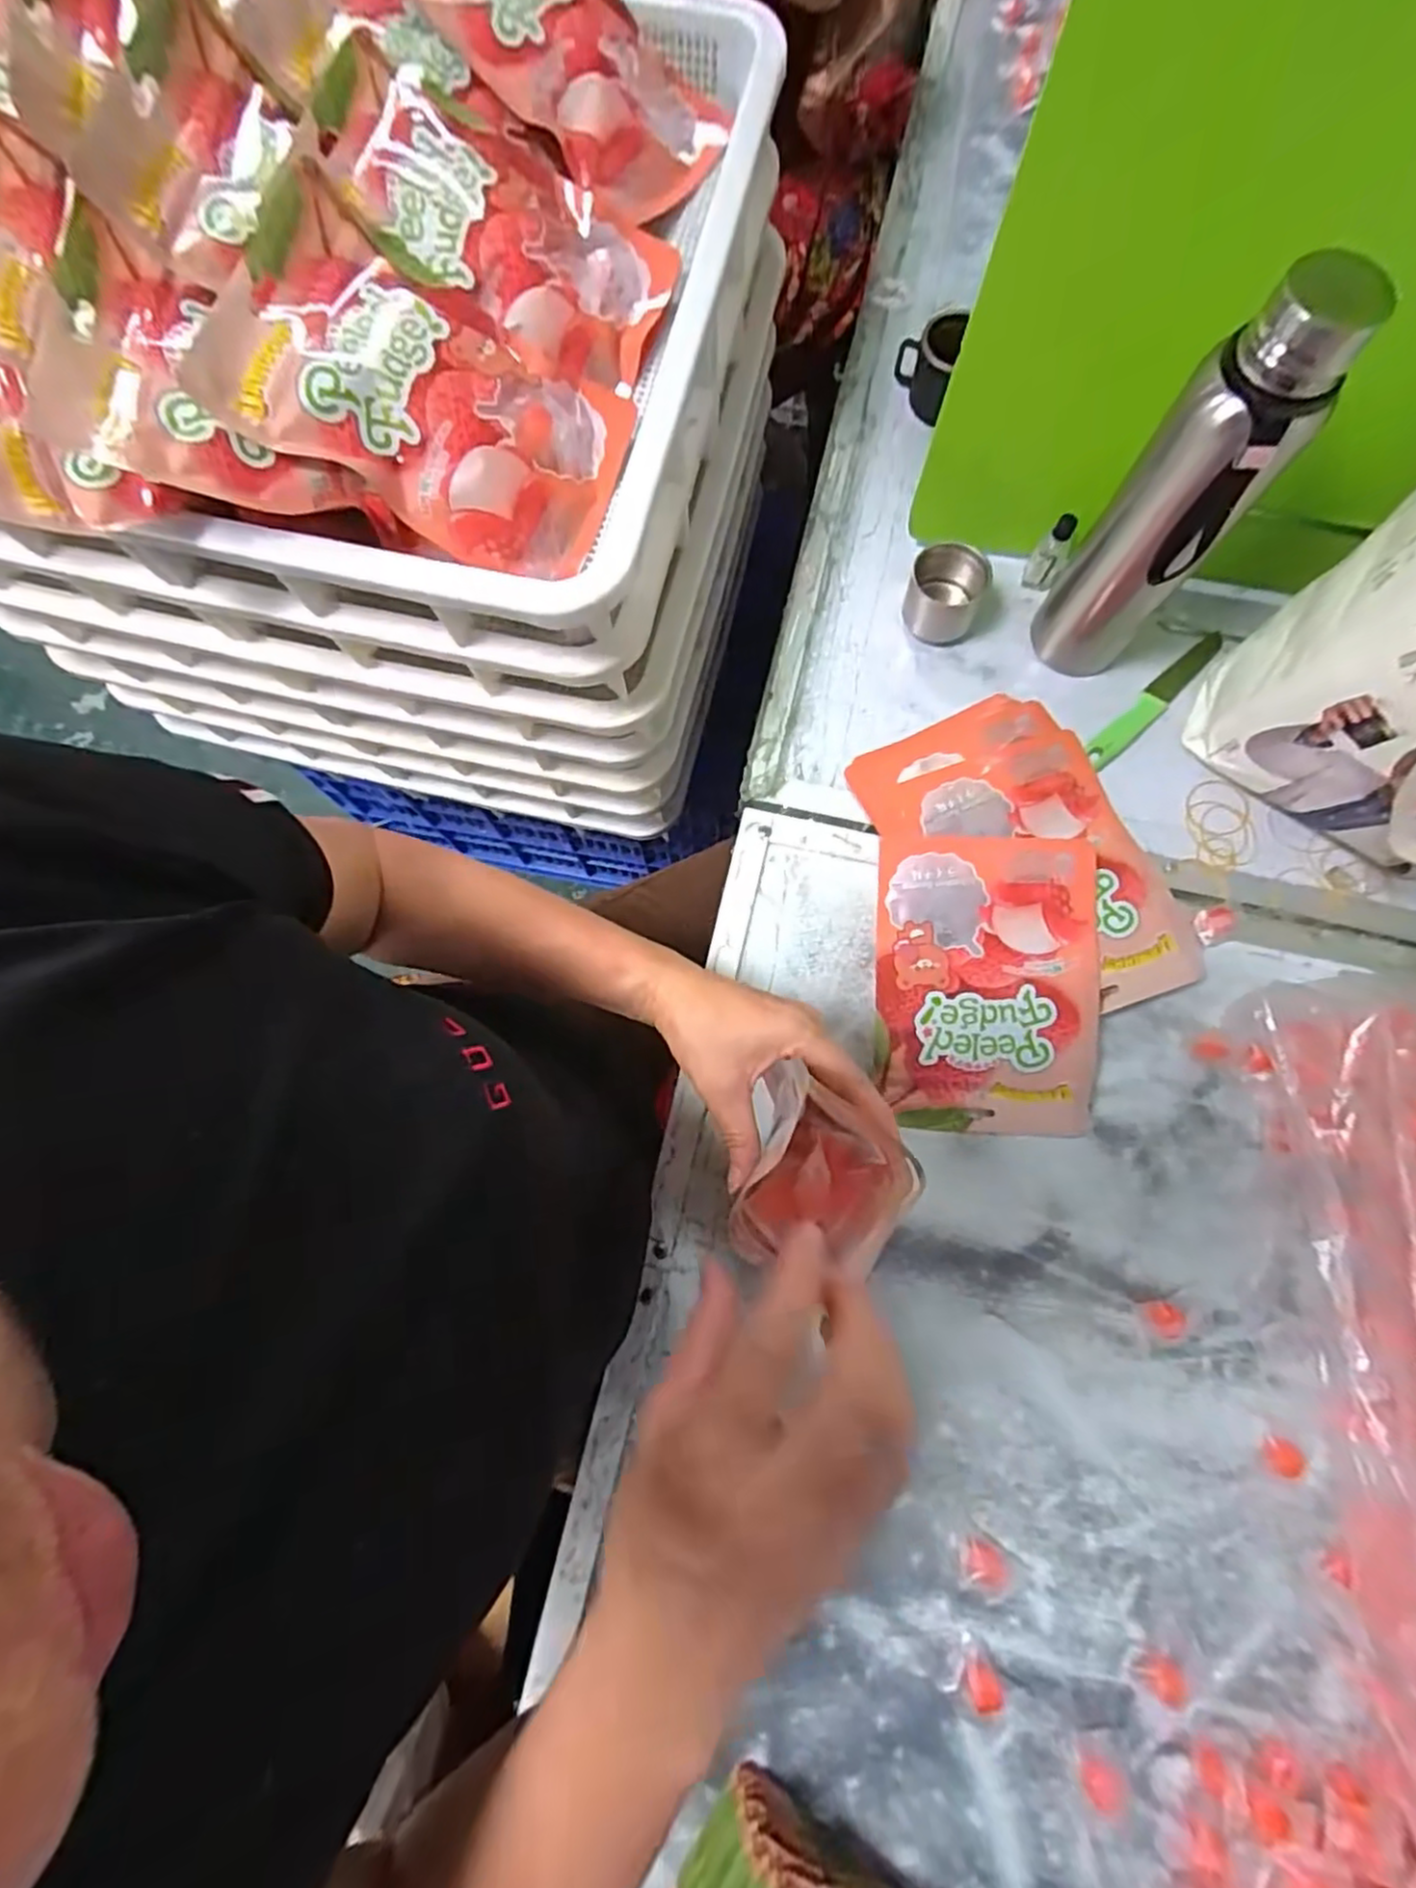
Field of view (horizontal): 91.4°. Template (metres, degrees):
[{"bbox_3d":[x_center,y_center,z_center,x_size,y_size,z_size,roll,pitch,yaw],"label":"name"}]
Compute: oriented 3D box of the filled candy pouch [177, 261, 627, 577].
[{"bbox_3d":[-0.168,-0.310,0.410,0.222,0.030,0.136,8,90,-21],"label":"filled candy pouch"}]

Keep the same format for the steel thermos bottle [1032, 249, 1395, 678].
[{"bbox_3d":[0.310,-0.289,0.464,0.080,0.263,0.077,40,81,9],"label":"steel thermos bottle"}]

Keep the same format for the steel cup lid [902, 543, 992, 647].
[{"bbox_3d":[0.199,-0.292,0.583,0.059,0.049,0.058,0,77,1],"label":"steel cup lid"}]

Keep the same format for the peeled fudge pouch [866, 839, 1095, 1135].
[{"bbox_3d":[0.205,0.027,0.513,0.154,0.034,0.218,3,78,2],"label":"peeled fudge pouch"}]

